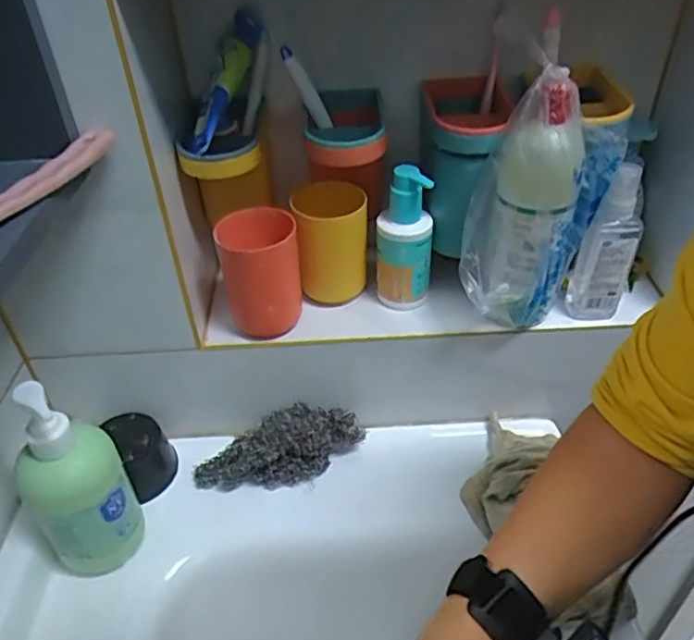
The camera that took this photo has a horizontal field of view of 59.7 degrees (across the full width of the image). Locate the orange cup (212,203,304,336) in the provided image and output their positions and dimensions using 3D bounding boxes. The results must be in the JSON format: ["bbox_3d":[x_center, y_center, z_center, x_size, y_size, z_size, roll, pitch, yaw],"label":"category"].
[{"bbox_3d":[-0.076,-0.041,0.540,0.066,0.101,0.067,-1,39,1],"label":"orange cup"}]

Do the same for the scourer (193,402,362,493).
[{"bbox_3d":[-0.068,0.120,0.577,0.161,0.071,0.060,-20,41,0],"label":"scourer"}]

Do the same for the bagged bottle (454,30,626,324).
[{"bbox_3d":[0.151,-0.090,0.484,0.098,0.188,0.091,15,42,20],"label":"bagged bottle"}]

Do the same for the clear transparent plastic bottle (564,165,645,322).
[{"bbox_3d":[0.223,-0.064,0.521,0.044,0.141,0.025,0,39,2],"label":"clear transparent plastic bottle"}]

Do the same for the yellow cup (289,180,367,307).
[{"bbox_3d":[-0.014,-0.071,0.572,0.064,0.100,0.064,-1,39,1],"label":"yellow cup"}]

